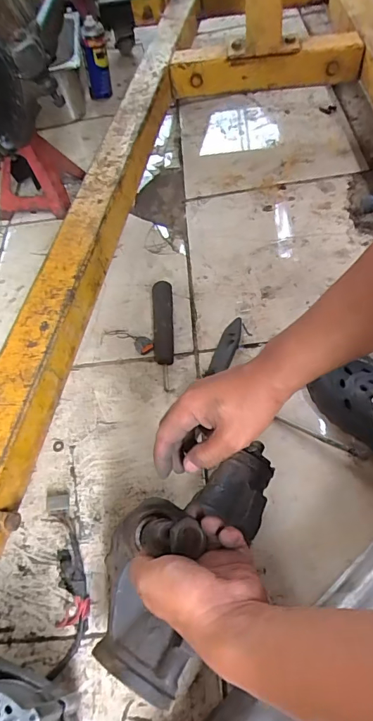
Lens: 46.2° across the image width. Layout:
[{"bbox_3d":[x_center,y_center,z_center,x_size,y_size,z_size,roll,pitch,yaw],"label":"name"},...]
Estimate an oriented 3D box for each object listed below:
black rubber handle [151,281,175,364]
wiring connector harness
[{"bbox_3d":[-0.042,-0.069,0.790,0.036,0.032,0.166,-4,56,0],"label":"black rubber handle"},{"bbox_3d":[-0.159,0.277,0.577,0.049,0.025,0.220,-14,57,-1],"label":"wiring connector harness"}]

